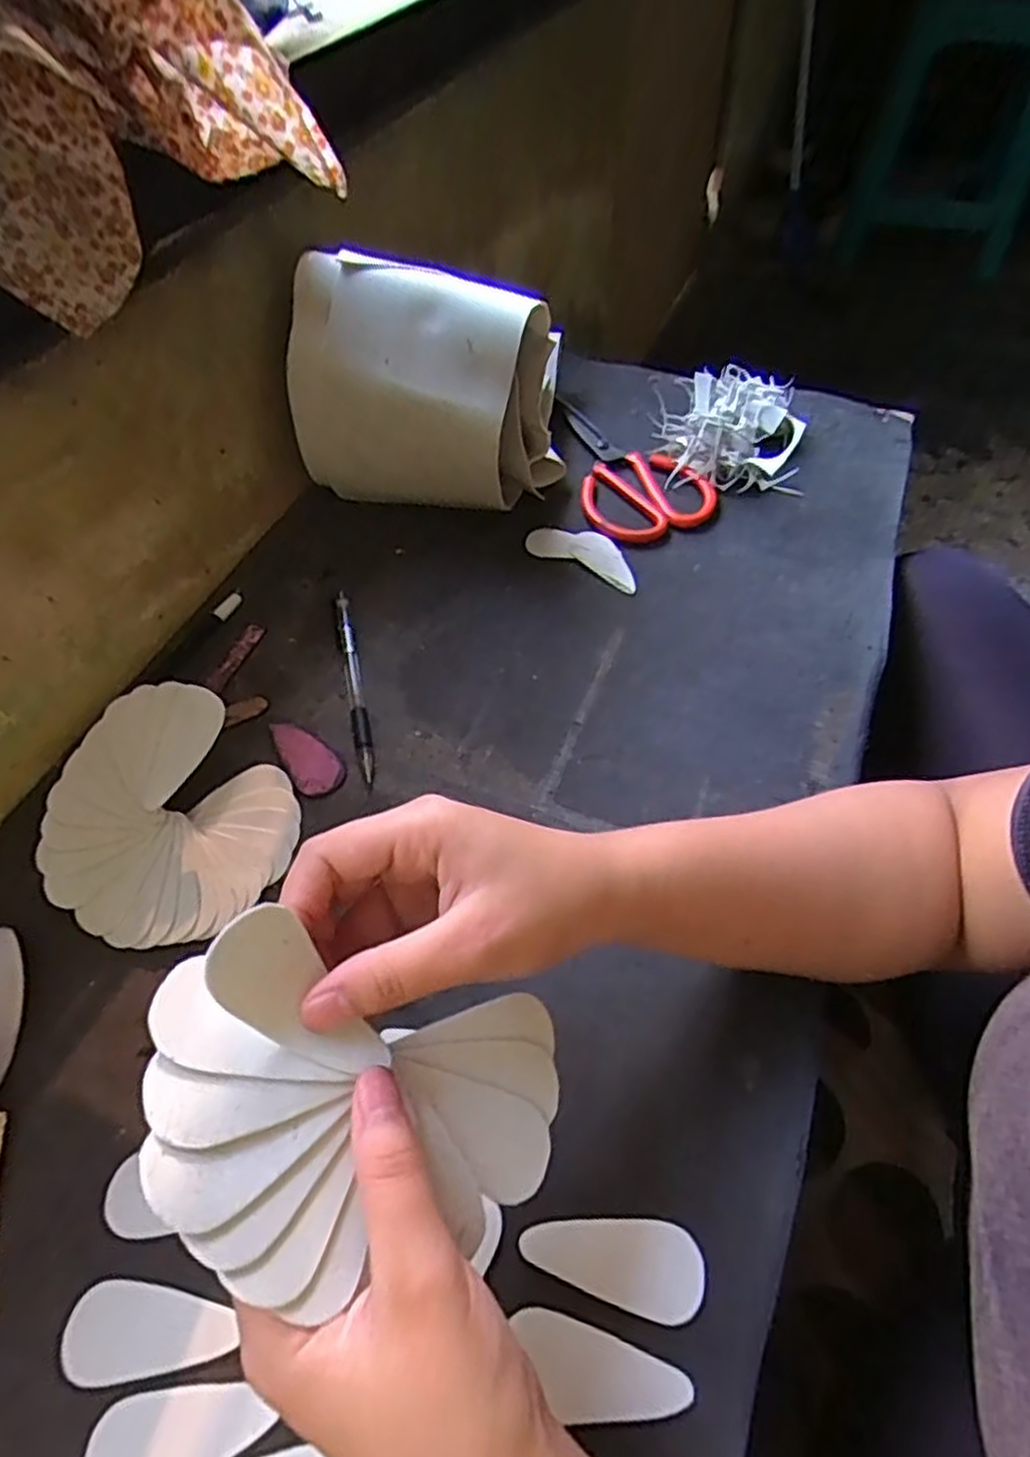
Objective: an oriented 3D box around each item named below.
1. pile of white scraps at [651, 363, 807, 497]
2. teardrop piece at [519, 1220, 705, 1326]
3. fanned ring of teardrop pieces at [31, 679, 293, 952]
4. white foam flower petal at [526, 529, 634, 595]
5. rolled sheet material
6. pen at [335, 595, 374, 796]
[{"bbox_3d":[0.174,-0.249,0.606,0.118,0.046,0.134,10,54,10],"label":"pile of white scraps"},{"bbox_3d":[0.039,0.211,0.296,0.069,0.004,0.030,12,54,12],"label":"teardrop piece"},{"bbox_3d":[-0.194,0.044,0.397,0.125,0.061,0.120,-1,53,2],"label":"fanned ring of teardrop pieces"},{"bbox_3d":[0.054,-0.130,0.550,0.090,0.006,0.038,25,58,20],"label":"white foam flower petal"},{"bbox_3d":[-0.067,-0.231,0.531,0.179,0.164,0.070,15,55,14],"label":"rolled sheet material"},{"bbox_3d":[-0.105,-0.033,0.482,0.010,0.011,0.159,-13,53,-7],"label":"pen"}]

